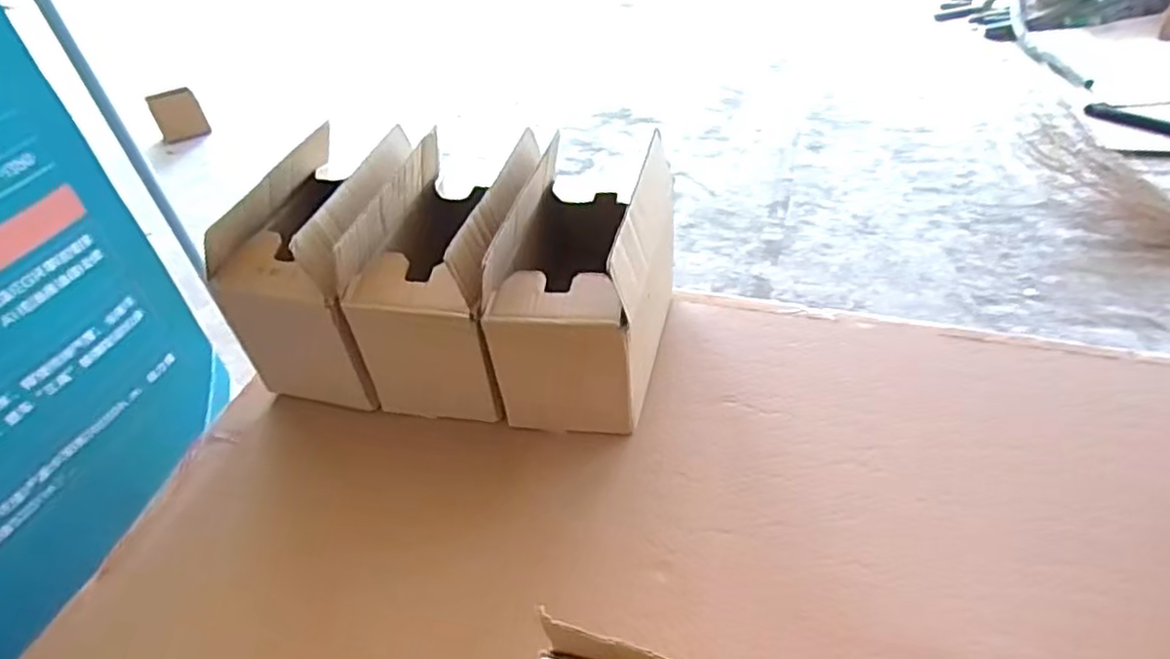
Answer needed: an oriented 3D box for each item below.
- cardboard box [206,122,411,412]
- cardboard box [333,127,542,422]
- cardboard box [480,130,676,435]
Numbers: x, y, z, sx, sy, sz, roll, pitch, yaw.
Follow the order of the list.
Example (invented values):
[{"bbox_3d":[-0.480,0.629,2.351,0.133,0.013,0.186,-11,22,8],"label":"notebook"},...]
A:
[{"bbox_3d":[-0.262,-0.065,0.731,0.136,0.217,0.216,9,45,15],"label":"cardboard box"},{"bbox_3d":[-0.131,-0.051,0.707,0.139,0.212,0.215,9,45,15],"label":"cardboard box"},{"bbox_3d":[0.003,-0.045,0.694,0.145,0.218,0.222,10,45,16],"label":"cardboard box"}]

